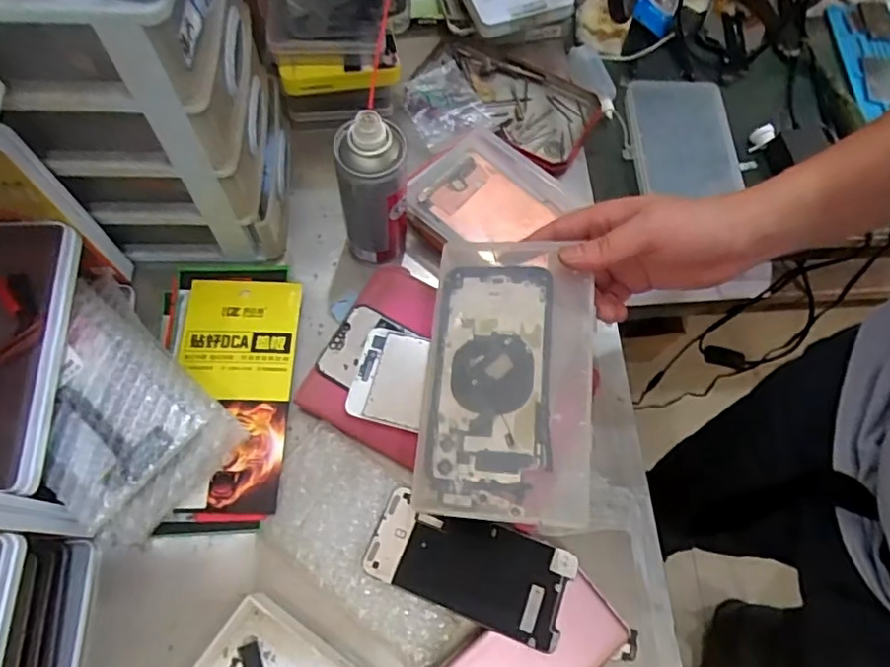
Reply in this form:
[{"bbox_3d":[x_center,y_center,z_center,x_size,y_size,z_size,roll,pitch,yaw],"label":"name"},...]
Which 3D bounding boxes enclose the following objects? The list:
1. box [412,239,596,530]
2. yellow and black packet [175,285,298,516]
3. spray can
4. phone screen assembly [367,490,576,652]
[{"bbox_3d":[0.042,0.026,0.383,0.107,0.026,0.182,3,72,14],"label":"box"},{"bbox_3d":[-0.168,0.044,0.461,0.090,0.010,0.185,1,68,-2],"label":"yellow and black packet"},{"bbox_3d":[-0.056,-0.107,0.455,0.048,0.152,0.045,1,68,-2],"label":"spray can"},{"bbox_3d":[0.017,0.163,0.414,0.140,0.005,0.065,19,64,11],"label":"phone screen assembly"}]

